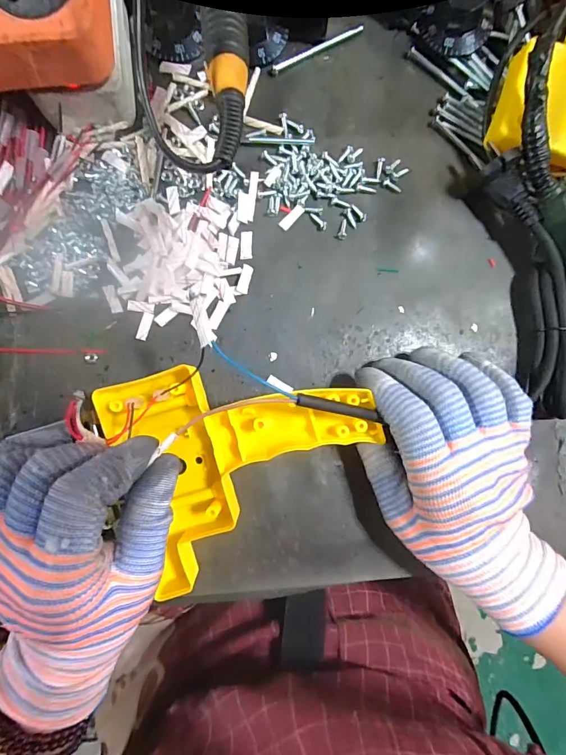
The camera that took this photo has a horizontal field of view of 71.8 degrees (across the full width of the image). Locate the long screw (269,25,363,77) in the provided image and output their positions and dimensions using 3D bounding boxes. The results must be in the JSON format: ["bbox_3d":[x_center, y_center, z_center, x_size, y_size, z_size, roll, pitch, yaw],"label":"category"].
[{"bbox_3d":[0.024,-0.227,0.270,0.074,0.004,0.007,-30,91,-7],"label":"long screw"}]

